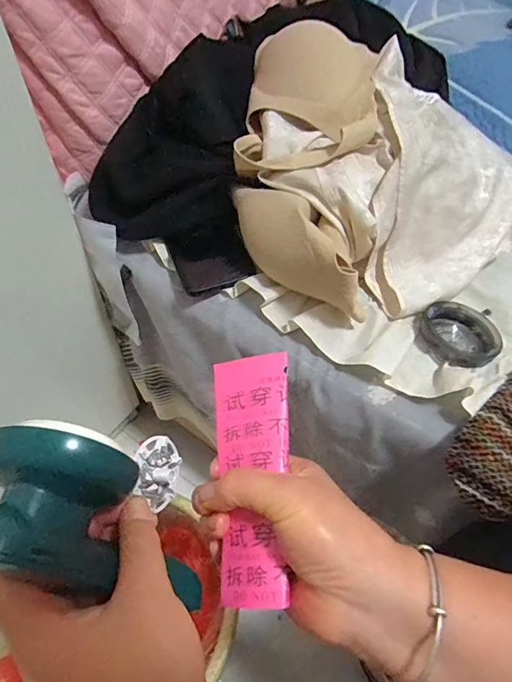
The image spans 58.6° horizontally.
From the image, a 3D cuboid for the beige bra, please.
[{"bbox_3d":[0.052,-0.191,0.455,0.139,0.083,0.346,3,68,-1],"label":"beige bra"}]

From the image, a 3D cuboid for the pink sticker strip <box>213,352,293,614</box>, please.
[{"bbox_3d":[-0.001,0.076,0.271,0.048,0.007,0.142,-15,63,23],"label":"pink sticker strip"}]

